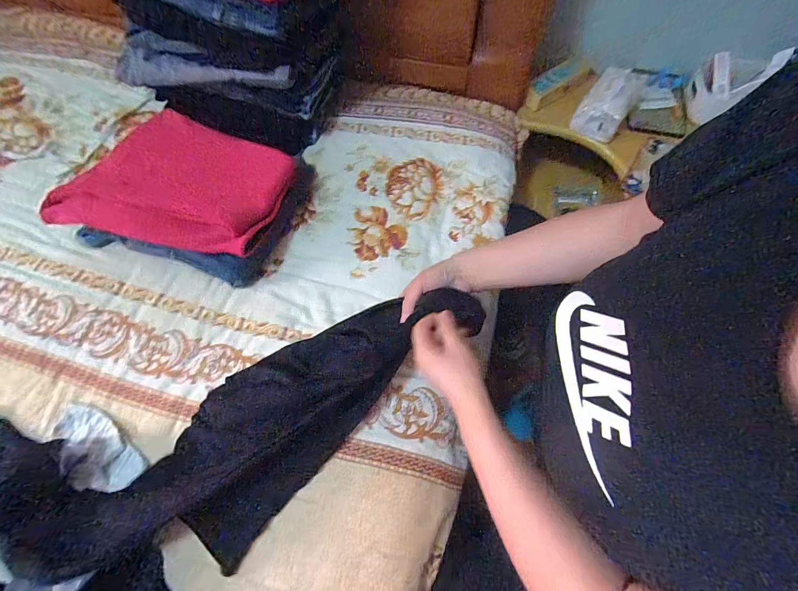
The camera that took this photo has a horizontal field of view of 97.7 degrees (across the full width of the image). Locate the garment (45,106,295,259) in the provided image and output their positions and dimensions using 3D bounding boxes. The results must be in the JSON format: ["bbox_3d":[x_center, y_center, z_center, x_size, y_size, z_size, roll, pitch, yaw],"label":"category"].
[{"bbox_3d":[-0.362,-0.196,0.584,0.325,0.031,0.248,13,67,6],"label":"garment"}]

